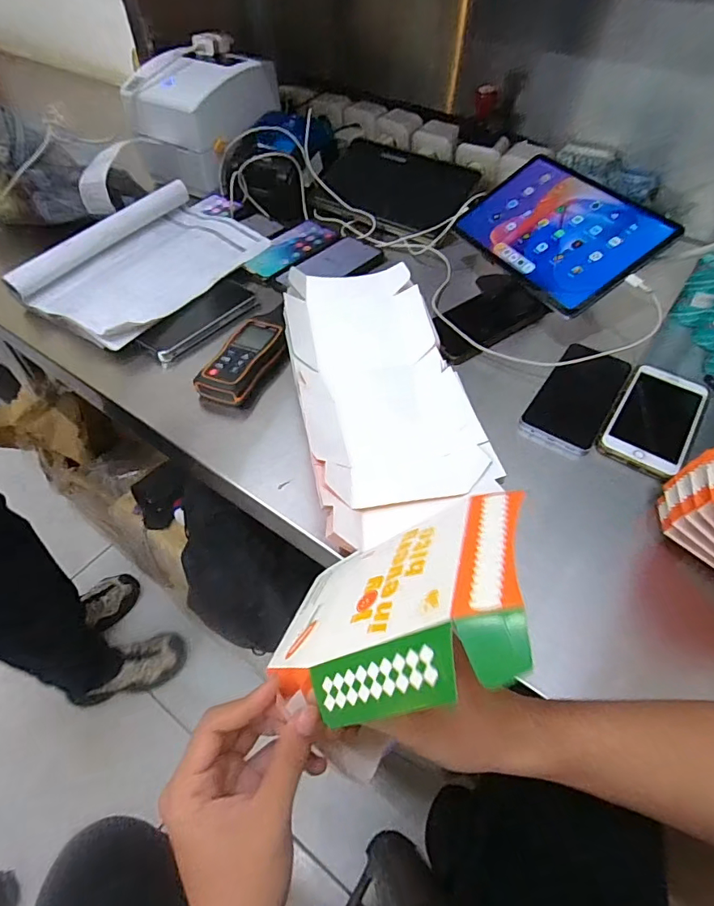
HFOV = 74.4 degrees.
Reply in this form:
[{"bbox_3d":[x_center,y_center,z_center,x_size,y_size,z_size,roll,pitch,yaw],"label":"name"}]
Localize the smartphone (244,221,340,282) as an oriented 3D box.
[{"bbox_3d":[-0.104,-0.315,0.722,0.070,0.014,0.172,30,57,21],"label":"smartphone"}]

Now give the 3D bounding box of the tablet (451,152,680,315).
[{"bbox_3d":[0.256,-0.293,0.612,0.155,0.013,0.243,-38,57,8],"label":"tablet"}]

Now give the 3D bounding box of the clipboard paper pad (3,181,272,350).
[{"bbox_3d":[-0.283,-0.269,0.643,0.190,0.043,0.297,26,55,18],"label":"clipboard paper pad"}]

